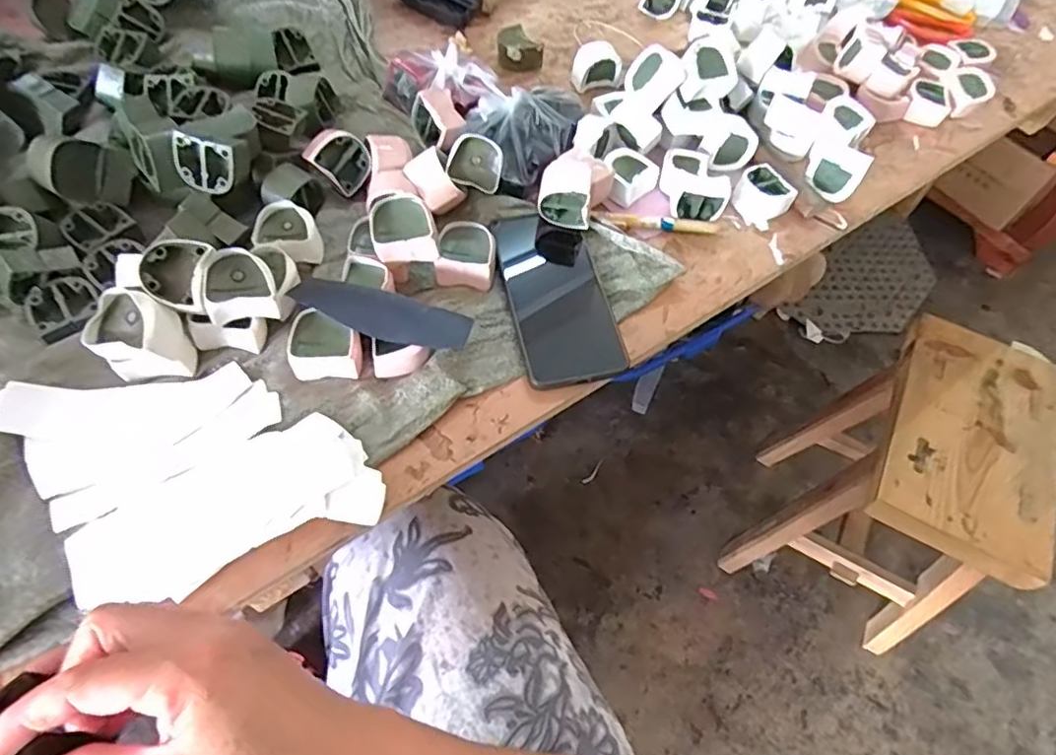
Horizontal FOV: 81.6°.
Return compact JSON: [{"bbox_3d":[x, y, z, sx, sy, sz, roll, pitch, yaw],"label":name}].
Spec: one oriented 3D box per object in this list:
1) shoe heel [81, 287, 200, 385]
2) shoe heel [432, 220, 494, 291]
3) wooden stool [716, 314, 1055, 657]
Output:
[{"bbox_3d":[-0.259,-0.024,0.414,0.048,0.062,0.052,2,59,-3],"label":"shoe heel"},{"bbox_3d":[-0.048,-0.099,0.493,0.046,0.028,0.048,14,59,4],"label":"shoe heel"},{"bbox_3d":[0.537,0.168,0.931,0.267,0.409,0.323,25,60,12],"label":"wooden stool"}]

